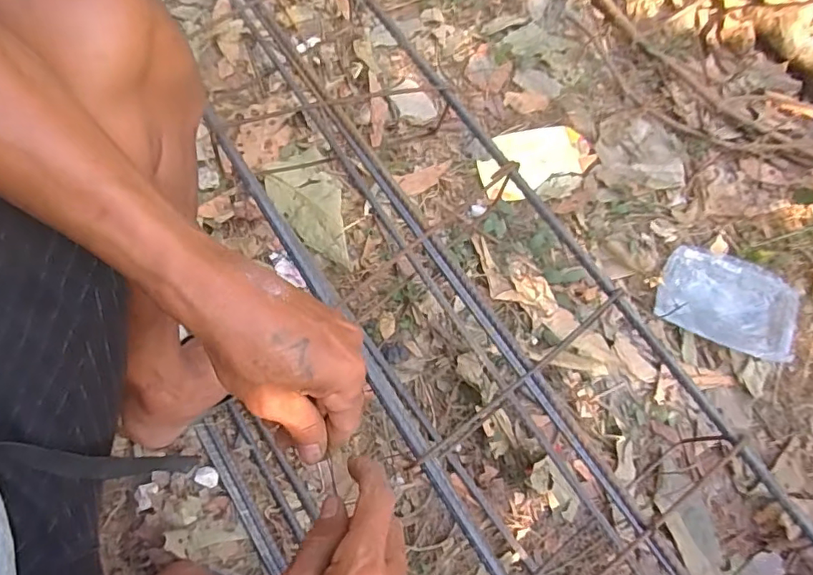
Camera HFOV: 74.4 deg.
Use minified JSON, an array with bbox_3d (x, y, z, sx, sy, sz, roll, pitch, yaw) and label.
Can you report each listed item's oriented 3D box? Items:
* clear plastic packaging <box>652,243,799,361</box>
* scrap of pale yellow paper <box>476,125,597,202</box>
[{"bbox_3d":[0.463,0.019,0.778,0.187,0.022,0.132,21,71,1],"label":"clear plastic packaging"},{"bbox_3d":[0.196,-0.202,0.828,0.180,0.011,0.103,-19,75,-12],"label":"scrap of pale yellow paper"}]

